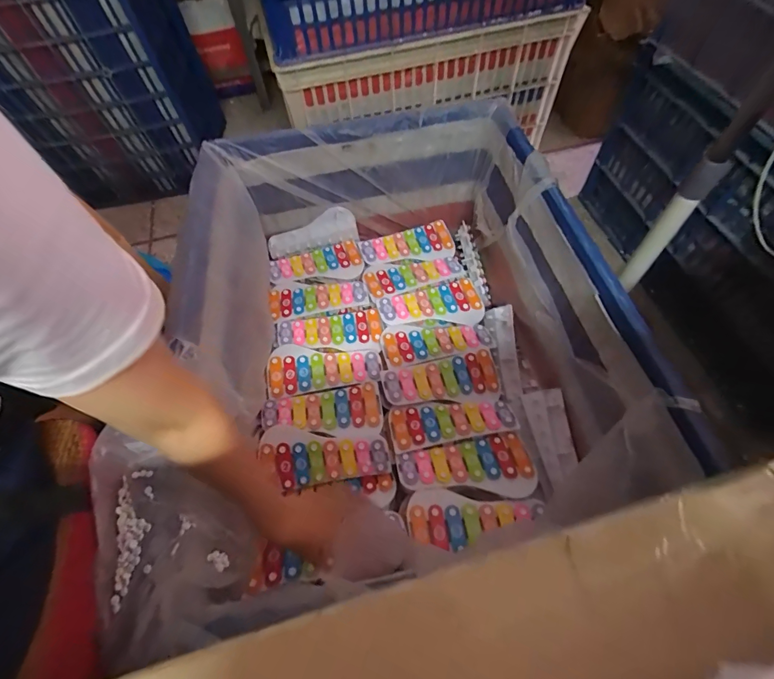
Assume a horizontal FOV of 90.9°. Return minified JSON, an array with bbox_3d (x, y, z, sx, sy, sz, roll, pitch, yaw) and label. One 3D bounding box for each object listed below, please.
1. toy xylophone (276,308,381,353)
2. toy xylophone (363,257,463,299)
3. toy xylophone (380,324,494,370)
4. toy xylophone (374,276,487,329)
[{"bbox_3d":[-0.127,-0.013,0.840,0.225,0.024,0.099,-6,59,1],"label":"toy xylophone"},{"bbox_3d":[0.062,-0.159,0.926,0.232,0.027,0.108,-13,59,-3],"label":"toy xylophone"},{"bbox_3d":[0.106,0.001,0.817,0.235,0.029,0.111,-14,59,-3],"label":"toy xylophone"},{"bbox_3d":[0.101,-0.073,0.865,0.230,0.032,0.114,-16,59,-5],"label":"toy xylophone"}]

